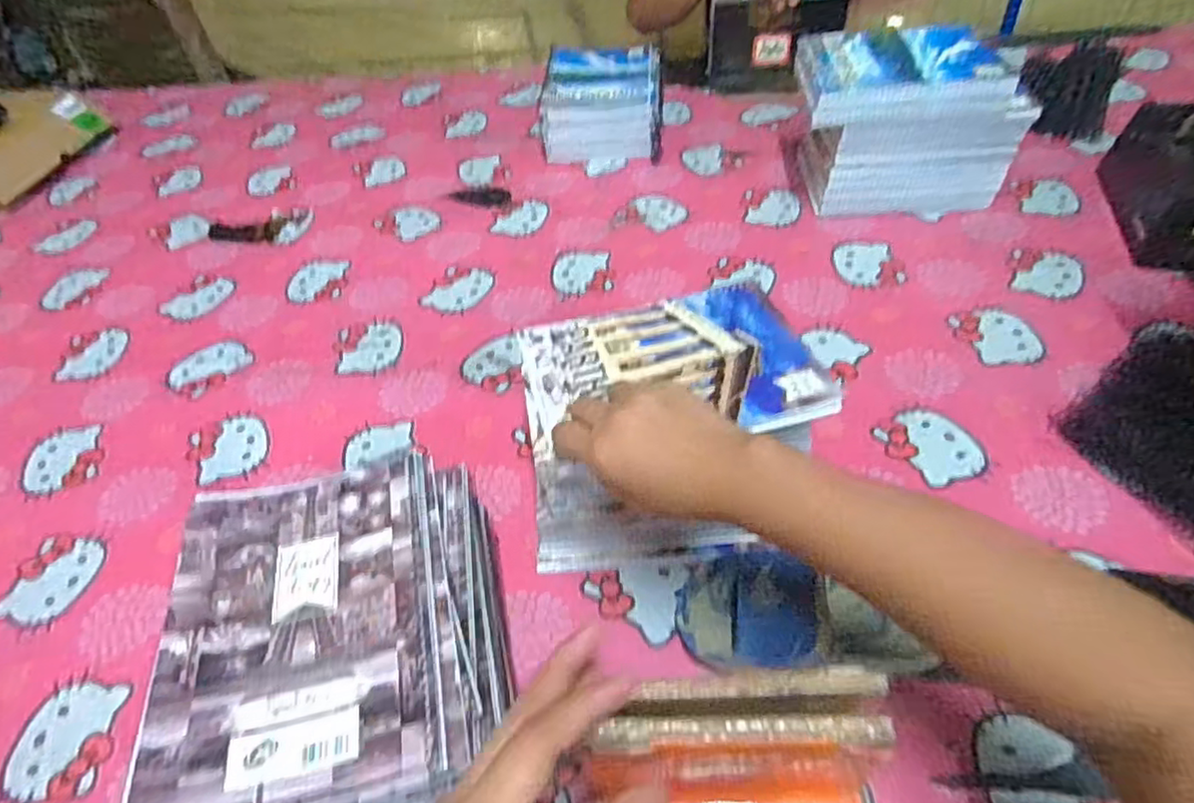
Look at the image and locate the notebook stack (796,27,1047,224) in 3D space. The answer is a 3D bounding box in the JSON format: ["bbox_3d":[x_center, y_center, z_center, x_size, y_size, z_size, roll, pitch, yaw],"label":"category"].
[{"bbox_3d":[0.348,-0.319,0.779,0.215,0.153,0.160,2,47,8],"label":"notebook stack"}]

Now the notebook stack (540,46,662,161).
[{"bbox_3d":[0.011,-0.430,0.965,0.165,0.085,0.203,0,47,6],"label":"notebook stack"}]

